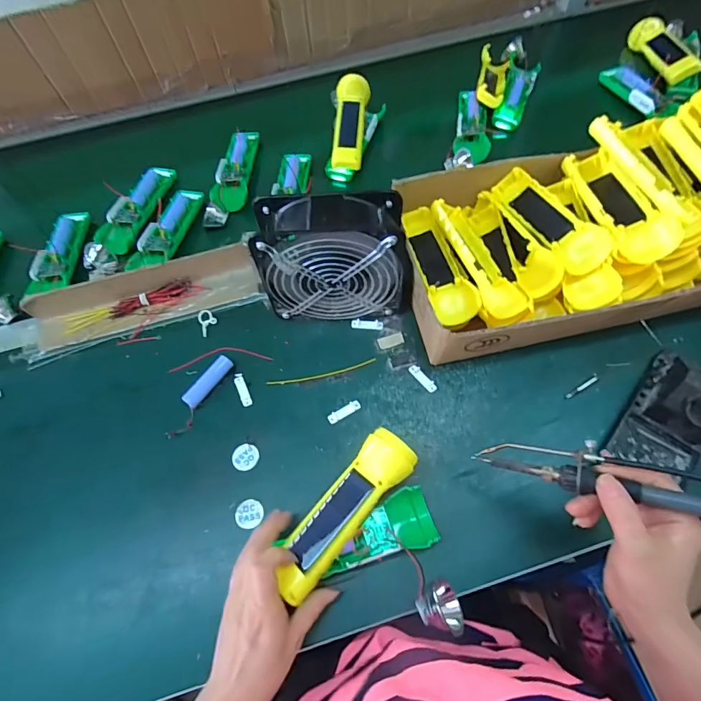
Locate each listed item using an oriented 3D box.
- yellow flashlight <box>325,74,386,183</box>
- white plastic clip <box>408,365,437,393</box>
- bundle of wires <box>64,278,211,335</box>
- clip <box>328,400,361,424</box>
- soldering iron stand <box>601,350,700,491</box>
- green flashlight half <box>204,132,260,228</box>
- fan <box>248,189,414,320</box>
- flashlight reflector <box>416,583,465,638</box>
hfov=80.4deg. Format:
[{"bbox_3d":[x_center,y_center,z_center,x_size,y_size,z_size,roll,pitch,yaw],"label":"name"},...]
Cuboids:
[{"bbox_3d":[0.003,-0.349,0.645,0.085,0.062,0.170,5,63,7],"label":"yellow flashlight"},{"bbox_3d":[0.081,0.031,0.463,0.012,0.004,0.037,-36,66,-14],"label":"white plastic clip"},{"bbox_3d":[-0.270,-0.058,0.521,0.170,0.019,0.021,-17,62,-5],"label":"bundle of wires"},{"bbox_3d":[-0.007,0.066,0.451,0.038,0.005,0.012,-30,64,-12],"label":"clip"},{"bbox_3d":[0.320,0.054,0.398,0.072,0.069,0.136,31,69,17],"label":"soldering iron stand"},{"bbox_3d":[-0.174,-0.265,0.621,0.049,0.024,0.196,0,62,4],"label":"green flashlight half"},{"bbox_3d":[-0.015,-0.095,0.451,0.158,0.147,0.065,-3,63,2],"label":"fan"},{"bbox_3d":[0.077,0.220,0.349,0.036,0.037,0.034,-12,62,-2],"label":"flashlight reflector"}]

